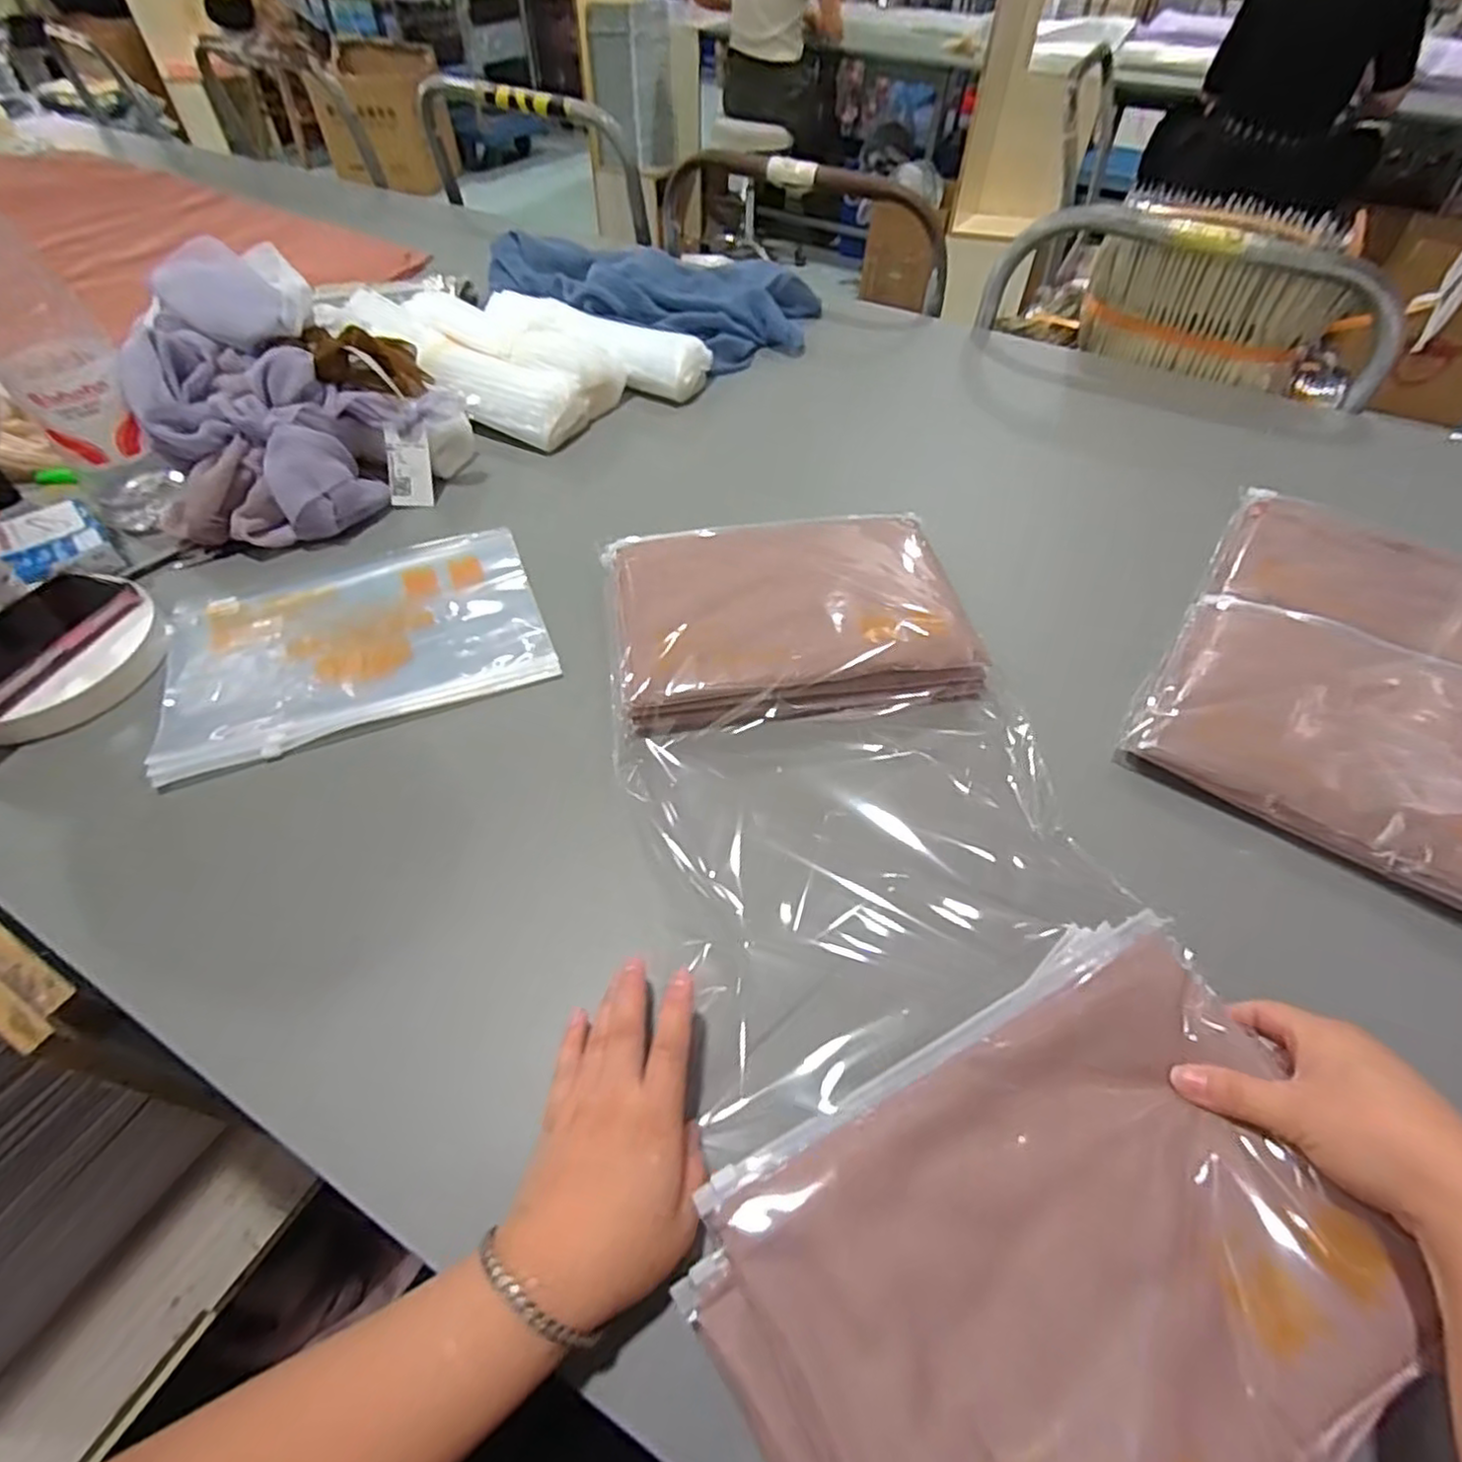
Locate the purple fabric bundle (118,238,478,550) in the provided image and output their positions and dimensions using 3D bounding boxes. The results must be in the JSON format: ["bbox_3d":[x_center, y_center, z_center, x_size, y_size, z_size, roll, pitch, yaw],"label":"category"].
[{"bbox_3d":[-0.417,-0.323,0.678,0.276,0.170,0.229,-7,53,-7],"label":"purple fabric bundle"}]

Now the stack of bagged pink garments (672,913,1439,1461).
[{"bbox_3d":[0.153,0.230,0.307,0.295,0.028,0.221,-32,60,-23],"label":"stack of bagged pink garments"}]

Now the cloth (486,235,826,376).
[{"bbox_3d":[-0.100,-0.629,0.983,0.431,0.077,0.288,21,55,14],"label":"cloth"}]

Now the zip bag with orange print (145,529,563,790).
[{"bbox_3d":[-0.314,-0.080,0.592,0.292,0.014,0.210,-18,55,-15],"label":"zip bag with orange print"}]

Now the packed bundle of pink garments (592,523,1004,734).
[{"bbox_3d":[0.044,-0.095,0.580,0.283,0.044,0.217,-6,53,-6],"label":"packed bundle of pink garments"}]

